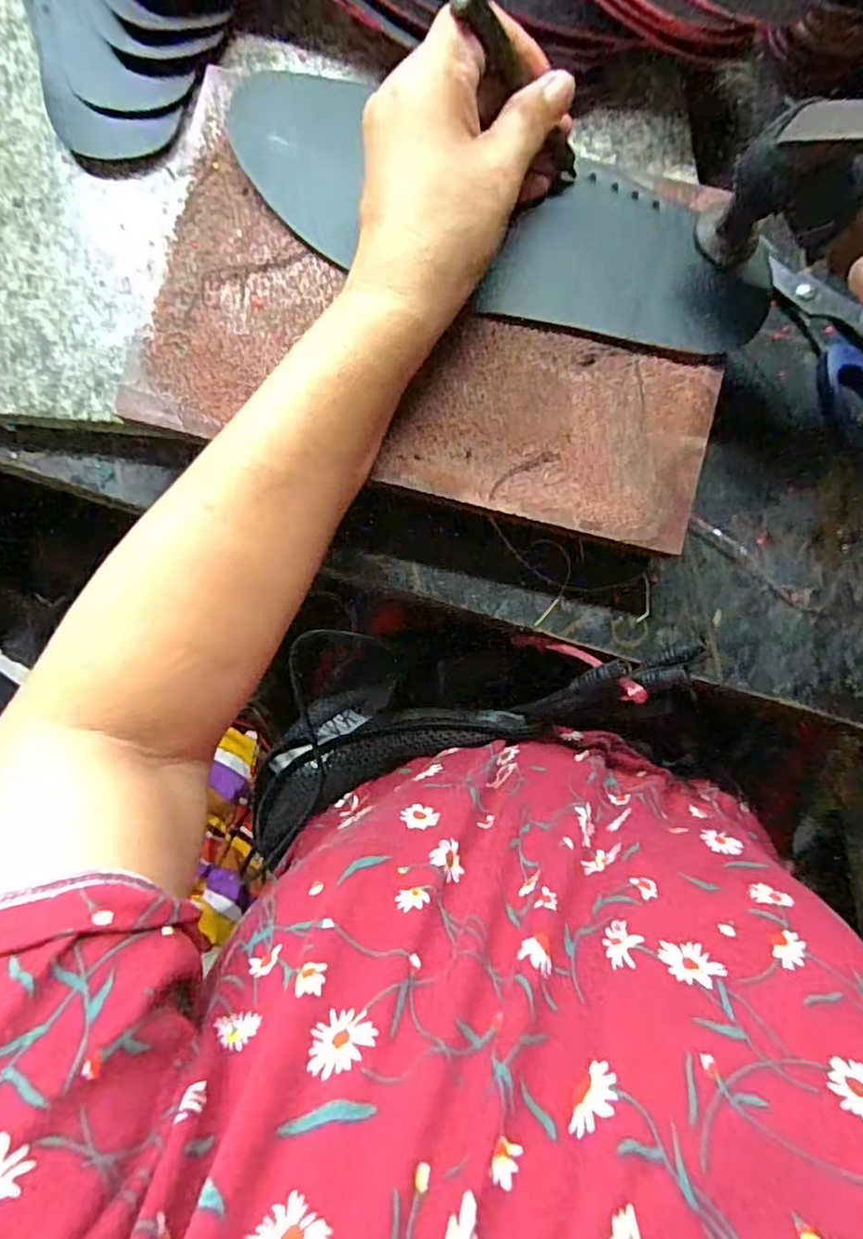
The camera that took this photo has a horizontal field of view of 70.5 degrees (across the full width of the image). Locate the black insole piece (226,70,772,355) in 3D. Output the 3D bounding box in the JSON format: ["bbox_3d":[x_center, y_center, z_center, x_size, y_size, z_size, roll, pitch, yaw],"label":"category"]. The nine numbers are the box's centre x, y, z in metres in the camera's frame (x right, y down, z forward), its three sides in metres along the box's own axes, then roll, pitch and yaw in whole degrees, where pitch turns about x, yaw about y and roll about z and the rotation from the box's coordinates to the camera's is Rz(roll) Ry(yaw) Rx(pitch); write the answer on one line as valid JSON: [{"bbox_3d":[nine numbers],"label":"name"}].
[{"bbox_3d":[0.034,-0.189,0.293,0.260,0.009,0.077,19,91,-2],"label":"black insole piece"}]

